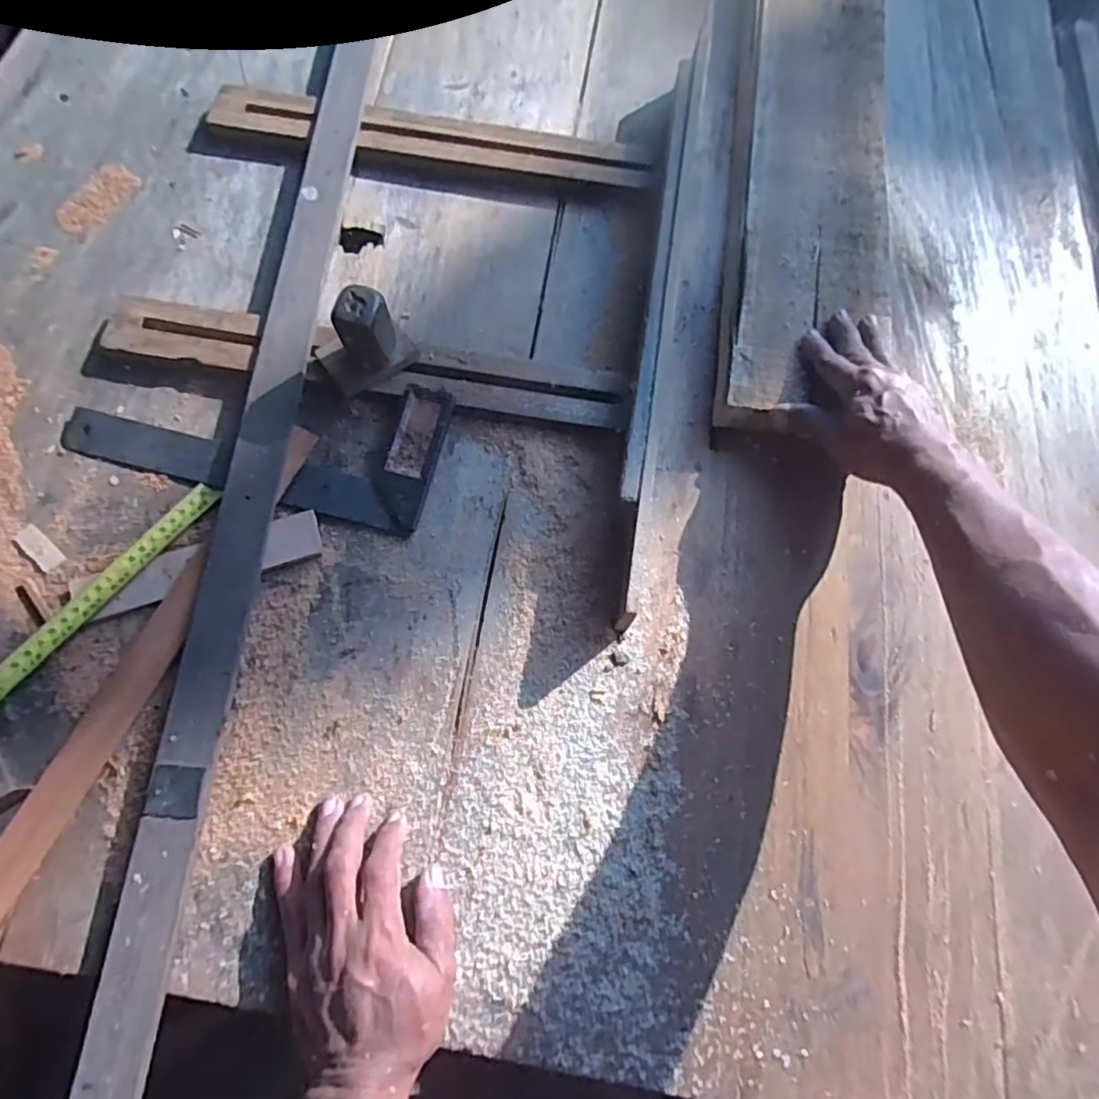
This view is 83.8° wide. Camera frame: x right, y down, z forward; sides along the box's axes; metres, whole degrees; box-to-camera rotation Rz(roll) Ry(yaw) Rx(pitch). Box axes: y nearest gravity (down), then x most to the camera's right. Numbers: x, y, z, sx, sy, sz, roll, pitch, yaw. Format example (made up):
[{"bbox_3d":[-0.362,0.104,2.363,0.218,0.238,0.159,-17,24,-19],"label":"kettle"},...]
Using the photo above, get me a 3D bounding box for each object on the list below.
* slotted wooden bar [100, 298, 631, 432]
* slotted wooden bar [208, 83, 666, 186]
[{"bbox_3d":[-0.156,-0.160,0.527,0.442,0.022,0.059,10,69,1],"label":"slotted wooden bar"},{"bbox_3d":[-0.119,-0.414,0.624,0.454,0.021,0.068,9,69,1],"label":"slotted wooden bar"}]

